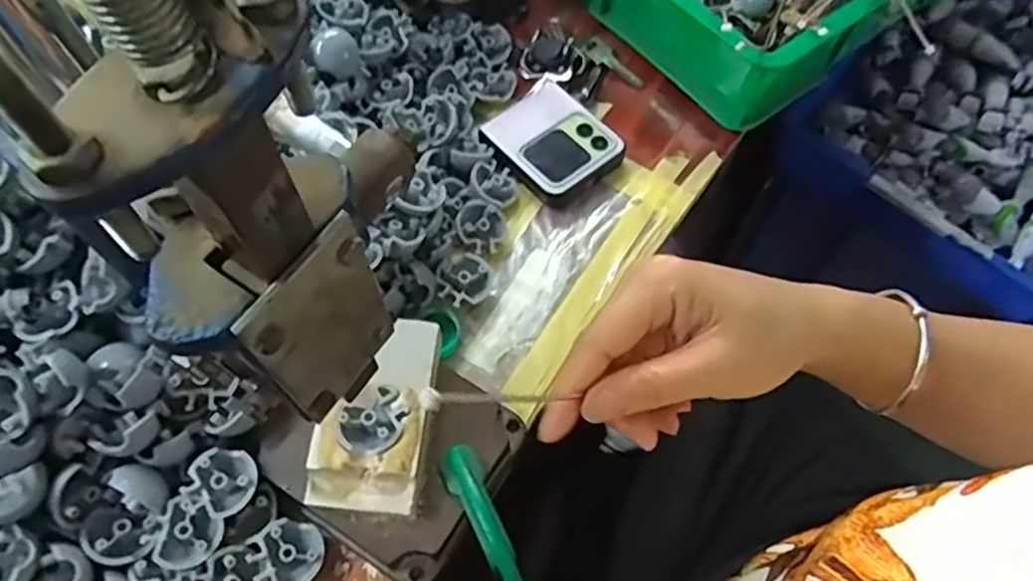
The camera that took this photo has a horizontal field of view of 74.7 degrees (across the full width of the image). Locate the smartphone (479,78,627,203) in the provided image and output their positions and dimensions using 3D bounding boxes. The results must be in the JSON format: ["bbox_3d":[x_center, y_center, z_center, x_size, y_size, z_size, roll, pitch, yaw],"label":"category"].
[{"bbox_3d":[0.027,-0.111,0.512,0.079,0.020,0.087,-38,69,-18],"label":"smartphone"}]

